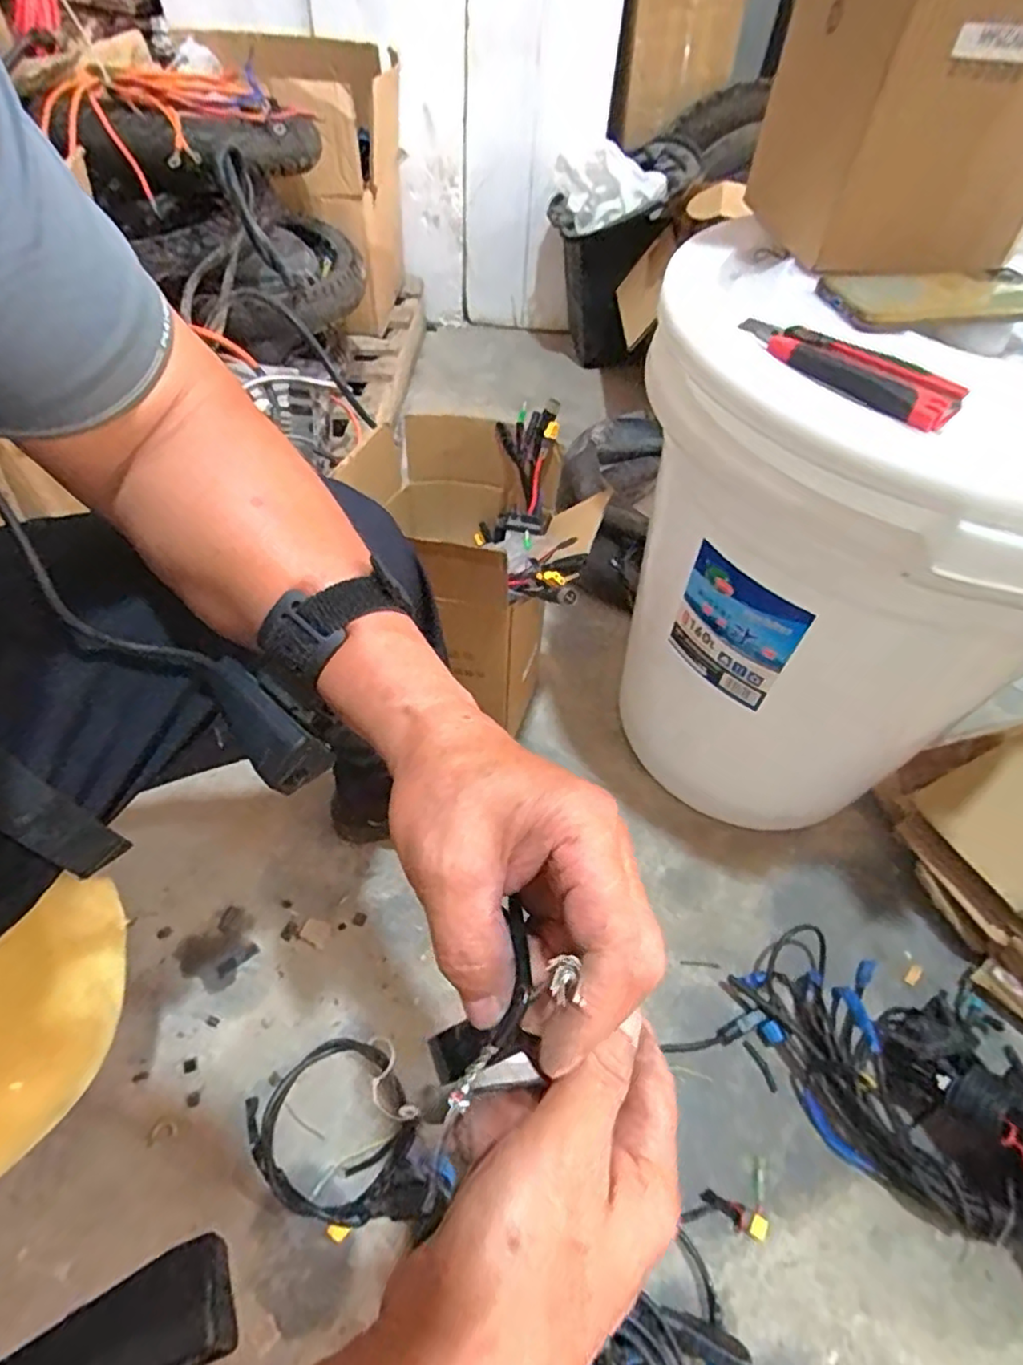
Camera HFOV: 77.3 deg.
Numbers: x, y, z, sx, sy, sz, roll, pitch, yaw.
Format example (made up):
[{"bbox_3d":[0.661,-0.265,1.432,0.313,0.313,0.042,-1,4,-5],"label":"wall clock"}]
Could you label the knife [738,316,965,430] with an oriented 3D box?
[{"bbox_3d":[0.209,-0.204,0.409,0.036,0.019,0.148,-32,60,-25],"label":"knife"}]

